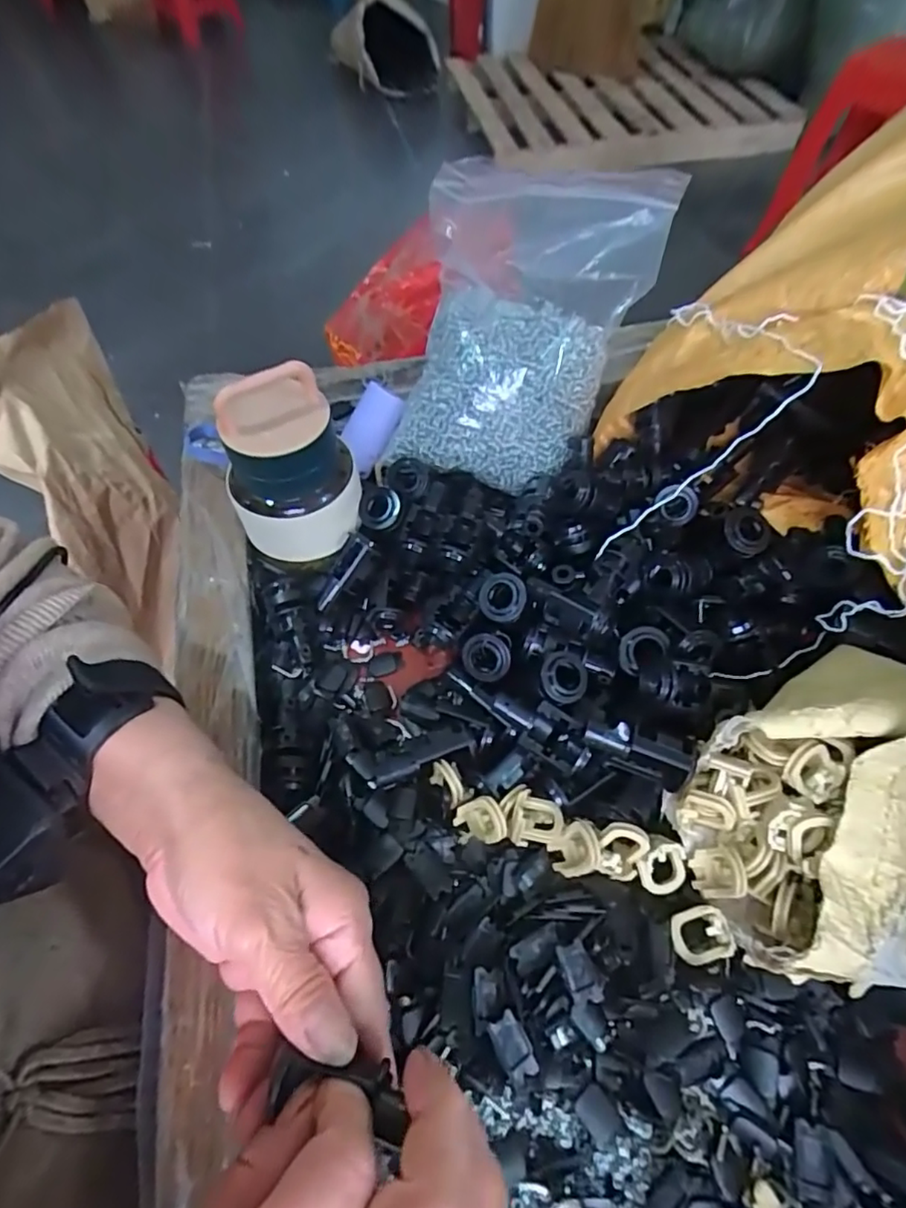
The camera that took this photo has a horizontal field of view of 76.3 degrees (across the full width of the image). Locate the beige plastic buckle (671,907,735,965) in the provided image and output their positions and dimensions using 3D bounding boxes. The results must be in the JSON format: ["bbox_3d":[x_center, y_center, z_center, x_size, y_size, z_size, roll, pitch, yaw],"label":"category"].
[{"bbox_3d":[0.112,0.150,0.261,0.025,0.009,0.021,-12,58,-5],"label":"beige plastic buckle"}]

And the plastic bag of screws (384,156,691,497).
[{"bbox_3d":[0.046,-0.181,0.357,0.136,0.086,0.206,19,91,2],"label":"plastic bag of screws"}]

